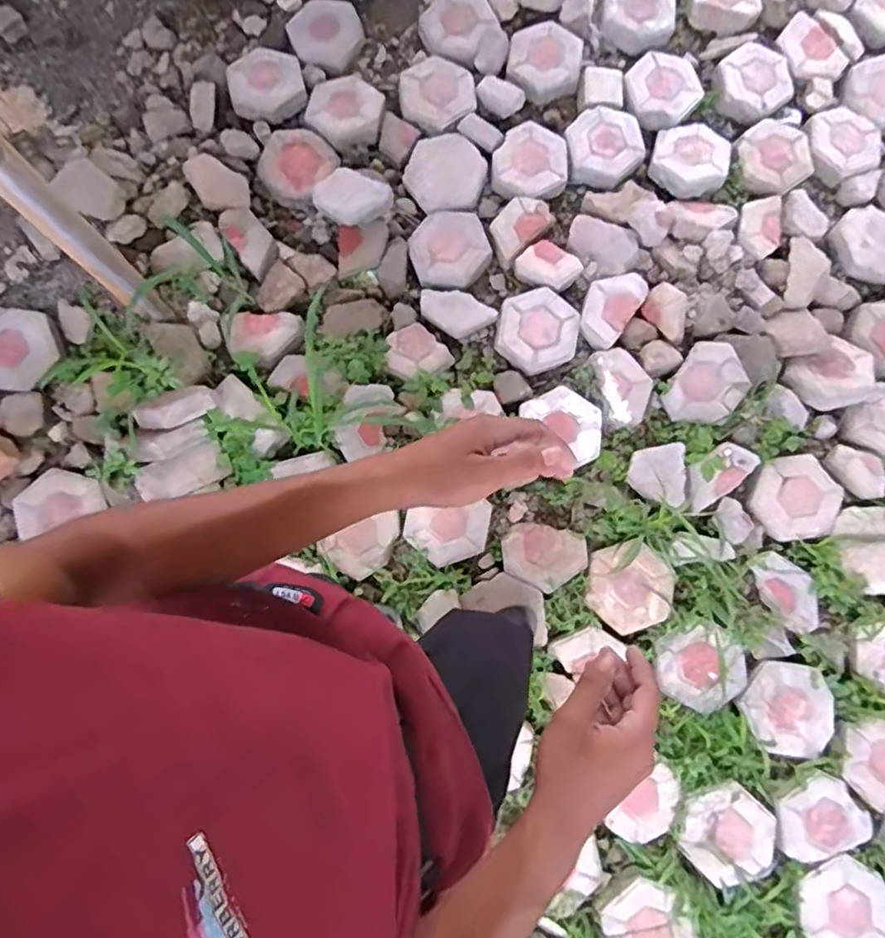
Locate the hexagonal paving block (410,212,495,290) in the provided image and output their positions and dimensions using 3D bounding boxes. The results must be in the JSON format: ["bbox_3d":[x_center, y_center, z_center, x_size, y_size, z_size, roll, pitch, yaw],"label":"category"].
[{"bbox_3d":[0.016,-0.574,1.554,0.203,0.065,0.211,-21,80,-4],"label":"hexagonal paving block"}]

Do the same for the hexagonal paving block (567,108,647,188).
[{"bbox_3d":[0.439,-0.868,1.633,0.205,0.057,0.212,-5,81,-2],"label":"hexagonal paving block"}]

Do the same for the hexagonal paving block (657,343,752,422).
[{"bbox_3d":[0.658,-0.210,1.491,0.158,0.058,0.227,35,81,6],"label":"hexagonal paving block"}]

